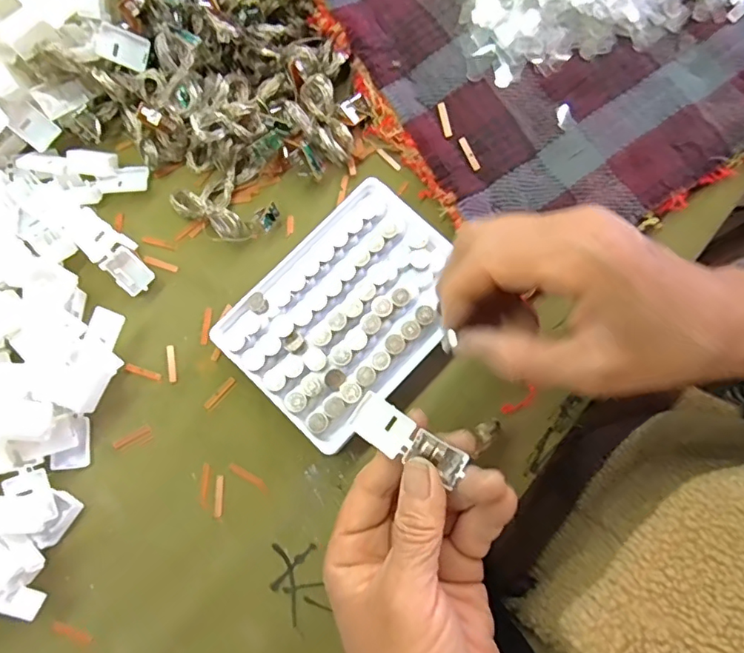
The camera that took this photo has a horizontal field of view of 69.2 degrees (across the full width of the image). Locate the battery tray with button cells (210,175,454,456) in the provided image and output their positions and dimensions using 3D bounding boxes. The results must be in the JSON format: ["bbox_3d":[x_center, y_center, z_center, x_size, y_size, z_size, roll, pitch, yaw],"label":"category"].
[{"bbox_3d":[-0.012,-0.010,0.298,0.094,0.021,0.128,43,82,7],"label":"battery tray with button cells"}]

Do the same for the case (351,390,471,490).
[{"bbox_3d":[0.016,0.051,0.245,0.052,0.004,0.020,30,81,9],"label":"case"}]

